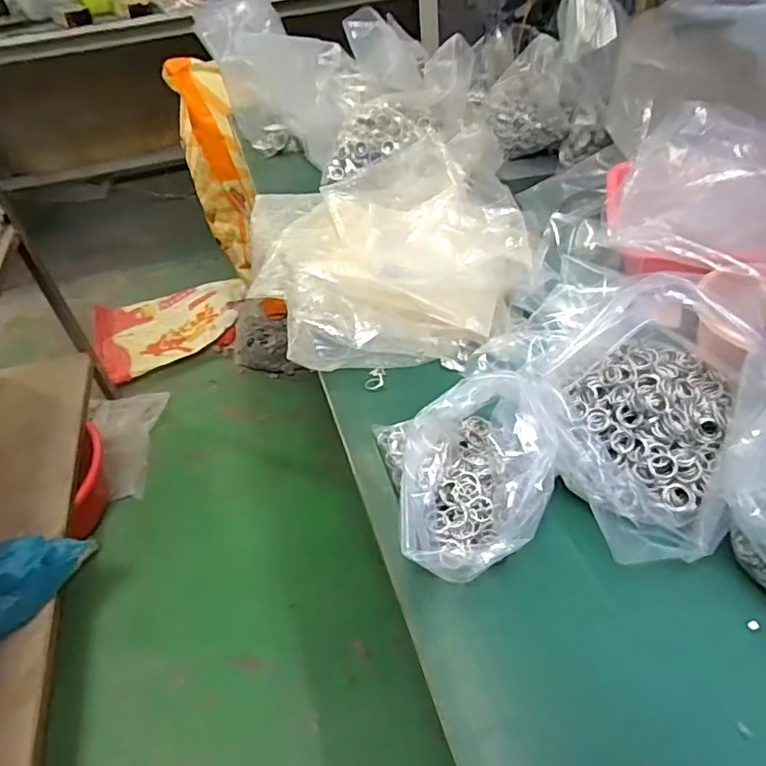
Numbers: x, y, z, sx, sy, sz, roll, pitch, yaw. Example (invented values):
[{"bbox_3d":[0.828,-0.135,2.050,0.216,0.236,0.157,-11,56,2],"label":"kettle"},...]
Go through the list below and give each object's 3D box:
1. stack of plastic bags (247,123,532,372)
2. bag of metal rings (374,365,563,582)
[{"bbox_3d":[0.008,-0.203,0.811,0.380,0.088,0.461,-9,44,-2],"label":"stack of plastic bags"},{"bbox_3d":[0.071,0.072,0.477,0.141,0.107,0.120,-18,45,-12],"label":"bag of metal rings"}]

